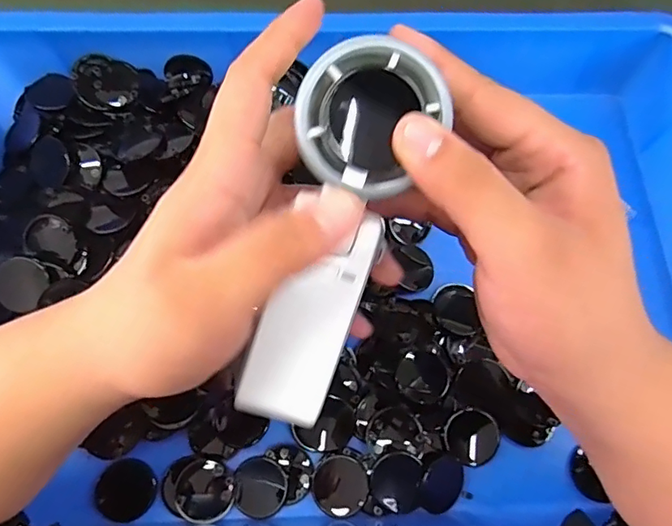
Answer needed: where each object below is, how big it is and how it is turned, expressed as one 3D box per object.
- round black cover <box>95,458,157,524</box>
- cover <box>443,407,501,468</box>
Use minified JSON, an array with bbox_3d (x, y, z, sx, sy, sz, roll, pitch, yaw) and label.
[{"bbox_3d":[-0.138,0.150,0.342,0.036,0.008,0.038,32,70,10],"label":"round black cover"},{"bbox_3d":[0.093,0.119,0.355,0.038,0.006,0.036,1,68,-2],"label":"cover"}]

